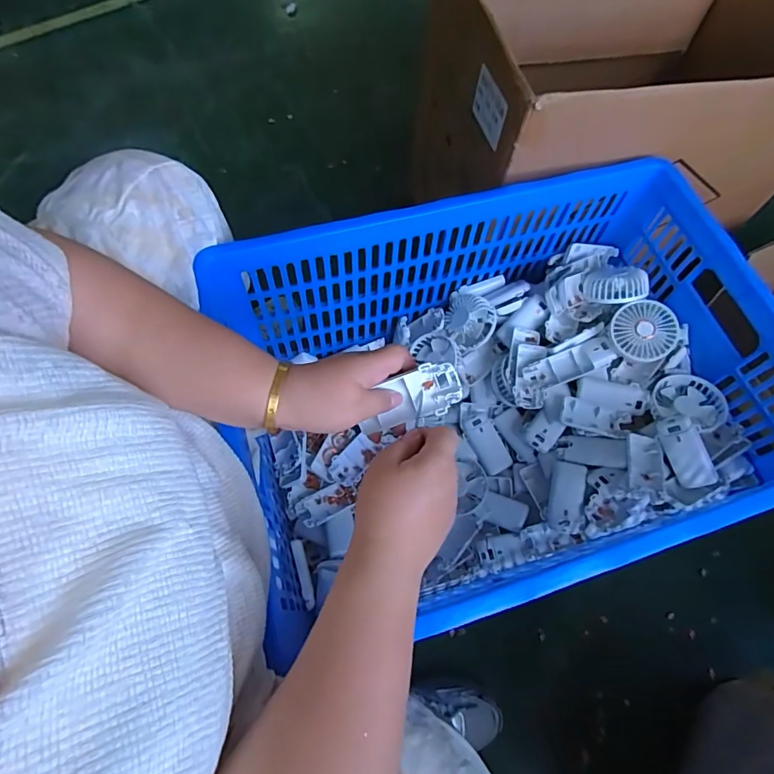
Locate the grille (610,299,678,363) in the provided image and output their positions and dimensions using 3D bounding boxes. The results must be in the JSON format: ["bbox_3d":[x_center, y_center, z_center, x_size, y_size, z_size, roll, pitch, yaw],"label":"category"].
[{"bbox_3d":[0.358,-0.077,0.679,0.083,0.023,0.083,-3,82,19],"label":"grille"}]

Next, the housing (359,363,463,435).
[{"bbox_3d":[0.017,0.008,0.426,0.094,0.017,0.046,-19,108,4],"label":"housing"}]

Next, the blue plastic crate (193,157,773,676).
[{"bbox_3d":[0.138,0.017,0.645,0.615,0.278,0.448,-15,67,-9],"label":"blue plastic crate"}]

